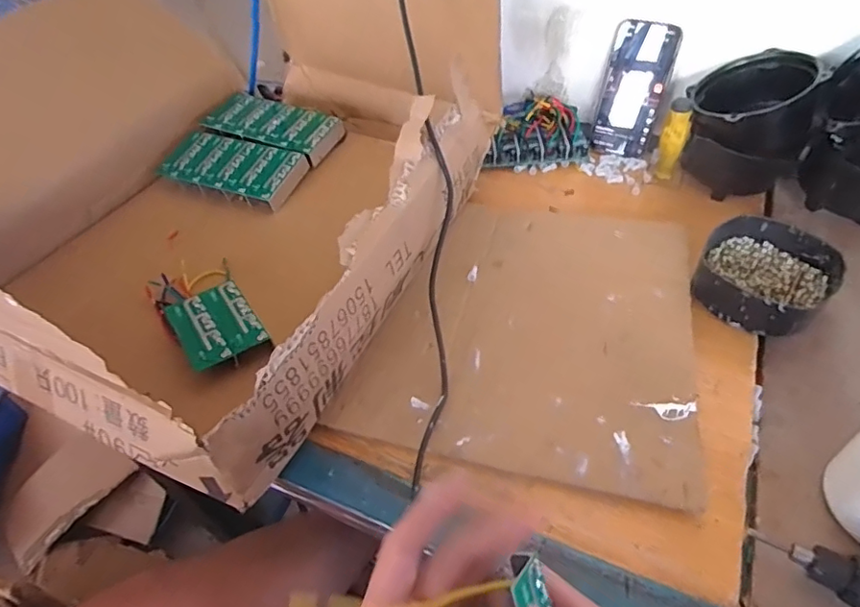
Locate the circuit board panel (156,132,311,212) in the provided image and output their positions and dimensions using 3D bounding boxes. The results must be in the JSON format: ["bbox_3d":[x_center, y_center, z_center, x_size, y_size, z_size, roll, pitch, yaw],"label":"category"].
[{"bbox_3d":[-0.232,-0.159,0.636,0.158,0.026,0.081,15,51,16],"label":"circuit board panel"}]

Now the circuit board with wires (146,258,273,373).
[{"bbox_3d":[-0.205,0.007,0.484,0.075,0.023,0.137,-28,52,-19],"label":"circuit board with wires"}]

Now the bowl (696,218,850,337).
[{"bbox_3d":[0.334,-0.025,0.543,0.116,0.051,0.123,34,59,29],"label":"bowl"}]

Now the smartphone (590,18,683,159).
[{"bbox_3d":[0.267,-0.279,0.703,0.078,0.161,0.016,19,24,19],"label":"smartphone"}]

